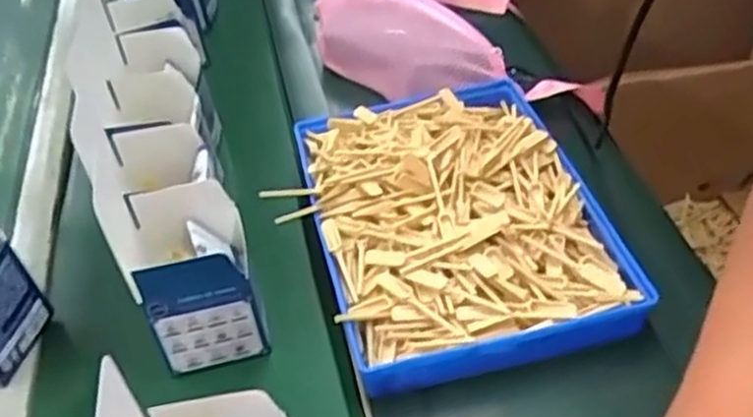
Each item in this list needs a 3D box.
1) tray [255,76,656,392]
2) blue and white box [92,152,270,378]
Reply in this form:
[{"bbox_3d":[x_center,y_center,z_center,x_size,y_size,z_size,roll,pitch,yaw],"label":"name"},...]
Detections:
[{"bbox_3d":[0.057,0.001,0.677,0.258,0.061,0.313,-11,42,-7],"label":"tray"},{"bbox_3d":[-0.147,0.055,0.602,0.092,0.119,0.091,-13,42,-9],"label":"blue and white box"}]

